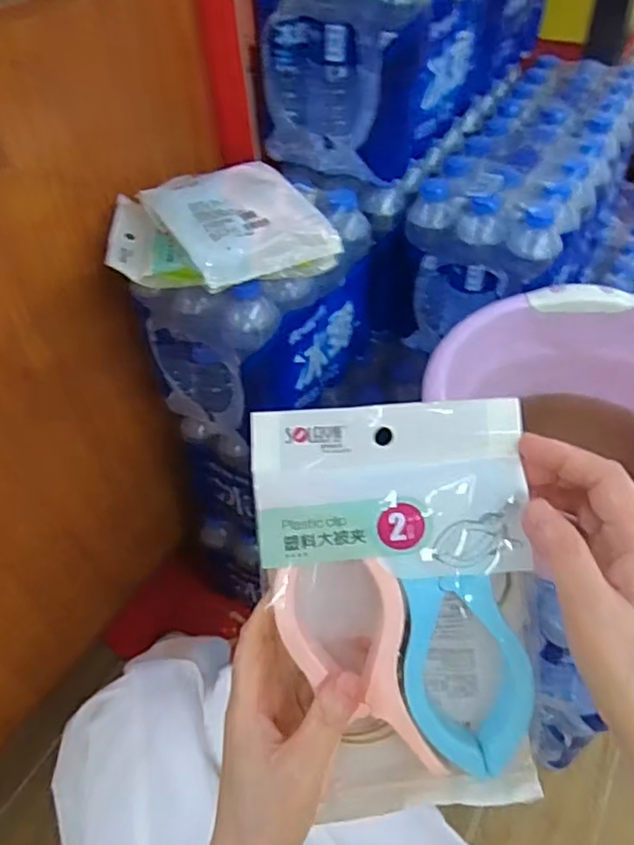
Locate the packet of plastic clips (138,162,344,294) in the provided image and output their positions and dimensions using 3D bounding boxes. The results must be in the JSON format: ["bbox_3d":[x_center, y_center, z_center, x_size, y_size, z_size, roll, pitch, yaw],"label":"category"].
[{"bbox_3d":[-0.078,-0.196,0.620,0.130,0.029,0.172,-24,51,-17],"label":"packet of plastic clips"}]

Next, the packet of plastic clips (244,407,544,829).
[{"bbox_3d":[0.045,0.097,0.331,0.128,0.214,0.032,-7,9,4],"label":"packet of plastic clips"}]

